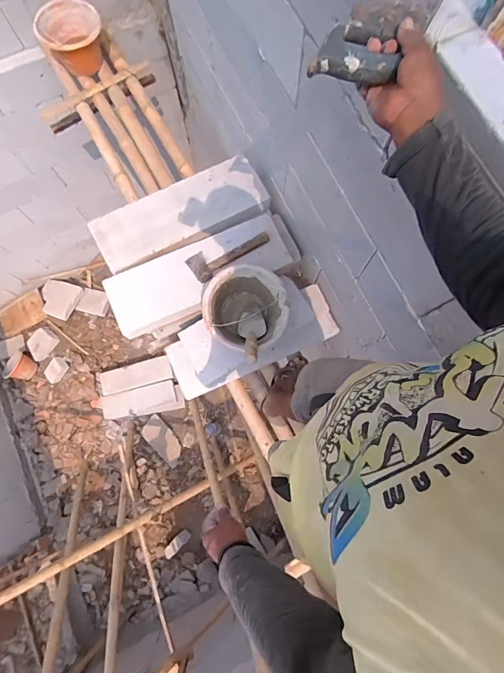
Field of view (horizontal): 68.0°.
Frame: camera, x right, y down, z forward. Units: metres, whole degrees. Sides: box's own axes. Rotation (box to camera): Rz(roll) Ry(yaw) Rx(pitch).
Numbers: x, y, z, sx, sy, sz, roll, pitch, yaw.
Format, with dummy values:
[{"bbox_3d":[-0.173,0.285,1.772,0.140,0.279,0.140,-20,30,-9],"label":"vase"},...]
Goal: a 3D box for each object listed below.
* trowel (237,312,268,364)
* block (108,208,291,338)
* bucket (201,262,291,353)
[{"bbox_3d":[0.003,0.001,1.115,0.086,0.278,0.050,-3,116,0],"label":"trowel"},{"bbox_3d":[-0.170,-0.211,1.242,0.614,0.083,0.222,-24,78,-5],"label":"block"},{"bbox_3d":[-0.016,-0.070,1.169,0.241,0.203,0.242,0,77,1],"label":"bucket"}]

